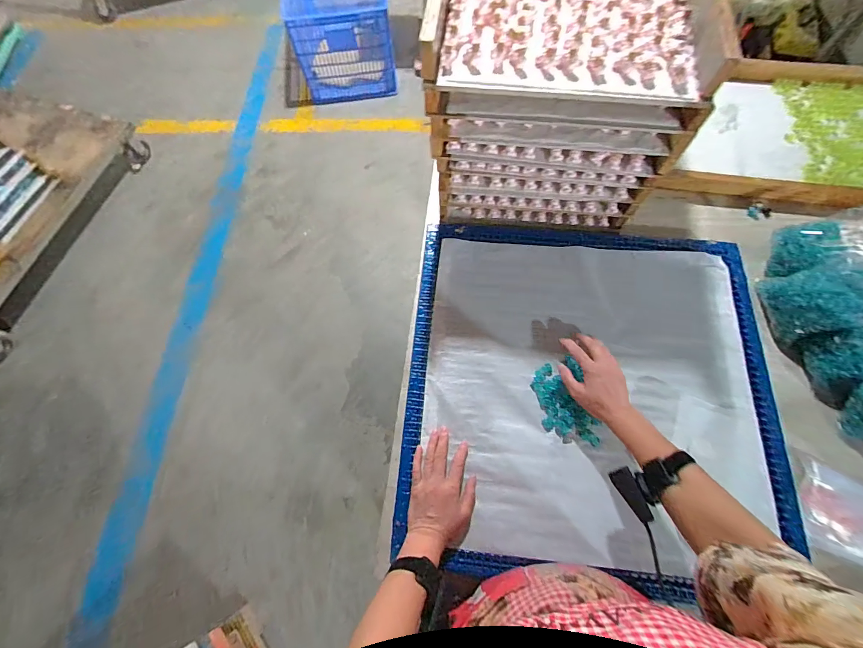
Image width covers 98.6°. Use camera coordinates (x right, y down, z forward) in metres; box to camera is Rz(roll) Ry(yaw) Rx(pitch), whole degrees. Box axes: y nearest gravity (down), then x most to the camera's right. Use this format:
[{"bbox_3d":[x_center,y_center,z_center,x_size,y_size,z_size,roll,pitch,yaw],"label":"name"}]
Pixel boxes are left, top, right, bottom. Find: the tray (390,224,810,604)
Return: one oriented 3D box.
[{"bbox_3d":[0.265,0.089,0.656,0.600,0.077,0.600,4,71,4],"label":"tray"}]

